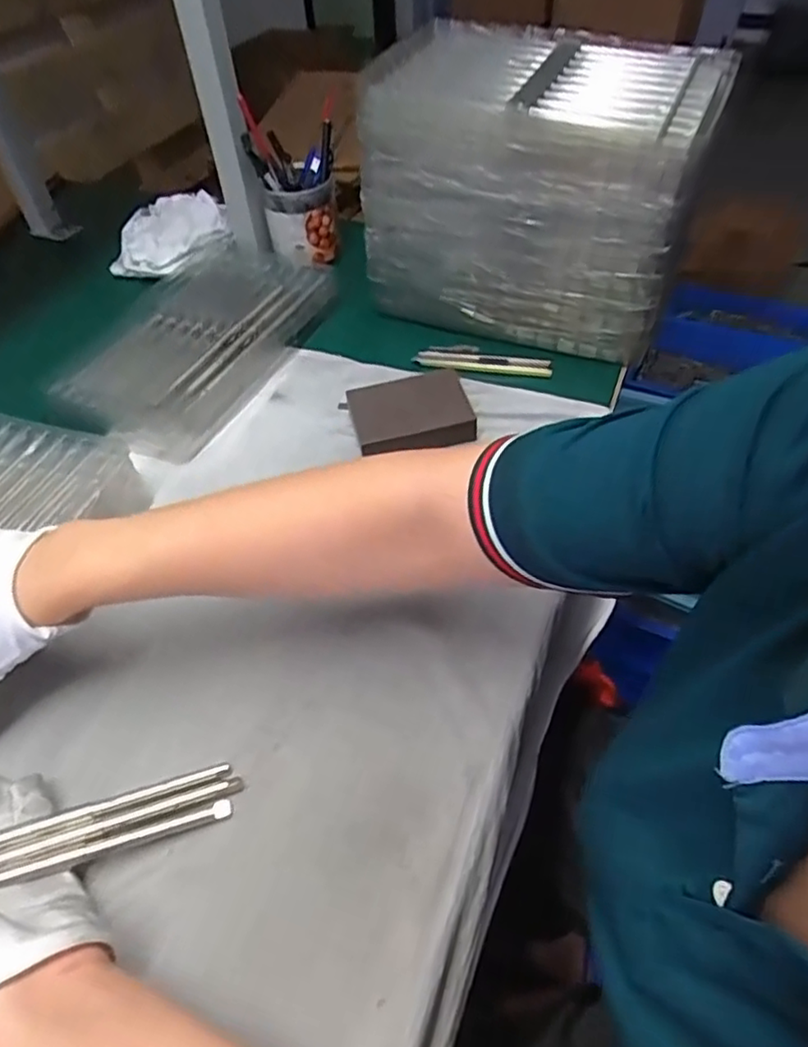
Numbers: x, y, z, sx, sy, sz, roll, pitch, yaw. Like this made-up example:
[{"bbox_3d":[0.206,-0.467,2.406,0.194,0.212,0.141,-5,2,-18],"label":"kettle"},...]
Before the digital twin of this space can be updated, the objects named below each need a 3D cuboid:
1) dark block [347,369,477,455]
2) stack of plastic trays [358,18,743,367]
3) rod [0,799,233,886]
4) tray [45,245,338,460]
[{"bbox_3d":[0.007,-0.096,0.555,0.098,0.020,0.079,-12,50,-9],"label":"dark block"},{"bbox_3d":[0.123,-0.314,0.620,0.284,0.214,0.163,18,52,16],"label":"stack of plastic trays"},{"bbox_3d":[-0.194,0.178,0.328,0.208,0.011,0.009,-10,49,-19],"label":"rod"},{"bbox_3d":[-0.213,-0.192,0.652,0.196,0.045,0.295,19,57,22],"label":"tray"}]

